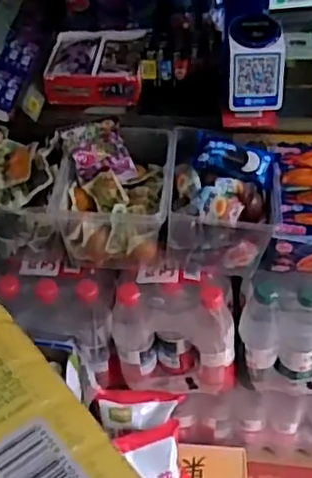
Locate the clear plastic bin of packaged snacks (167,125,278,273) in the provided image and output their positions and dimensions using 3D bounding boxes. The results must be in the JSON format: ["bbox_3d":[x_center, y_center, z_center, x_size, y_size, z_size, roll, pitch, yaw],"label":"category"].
[{"bbox_3d":[0.096,-0.059,0.948,0.149,0.125,0.186,3,47,7],"label":"clear plastic bin of packaged snacks"}]

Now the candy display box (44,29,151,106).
[{"bbox_3d":[-0.091,-0.268,1.026,0.151,0.052,0.134,1,47,5],"label":"candy display box"}]

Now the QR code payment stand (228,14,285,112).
[{"bbox_3d":[0.145,-0.254,0.939,0.079,0.107,0.078,0,47,4],"label":"QR code payment stand"}]

